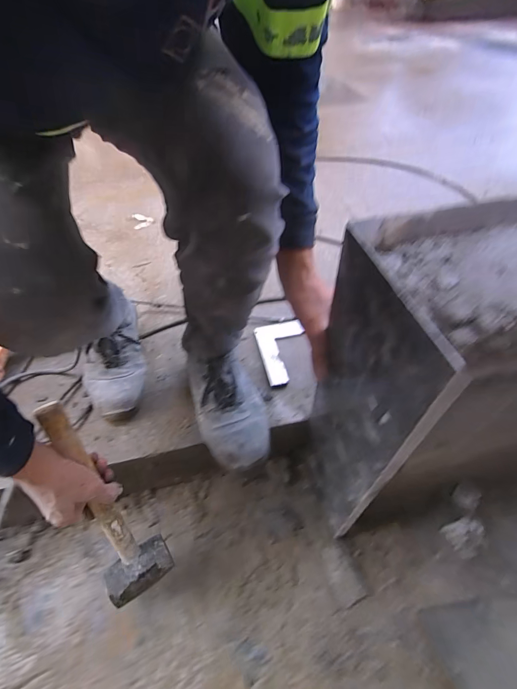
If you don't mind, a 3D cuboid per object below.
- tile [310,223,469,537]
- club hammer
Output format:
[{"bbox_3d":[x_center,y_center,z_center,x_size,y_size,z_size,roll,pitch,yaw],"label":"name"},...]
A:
[{"bbox_3d":[0.115,0.118,0.457,0.013,0.526,0.176,-11,52,-6],"label":"tile"},{"bbox_3d":[-0.220,0.223,0.479,0.087,0.319,0.045,-21,16,-15],"label":"club hammer"}]

